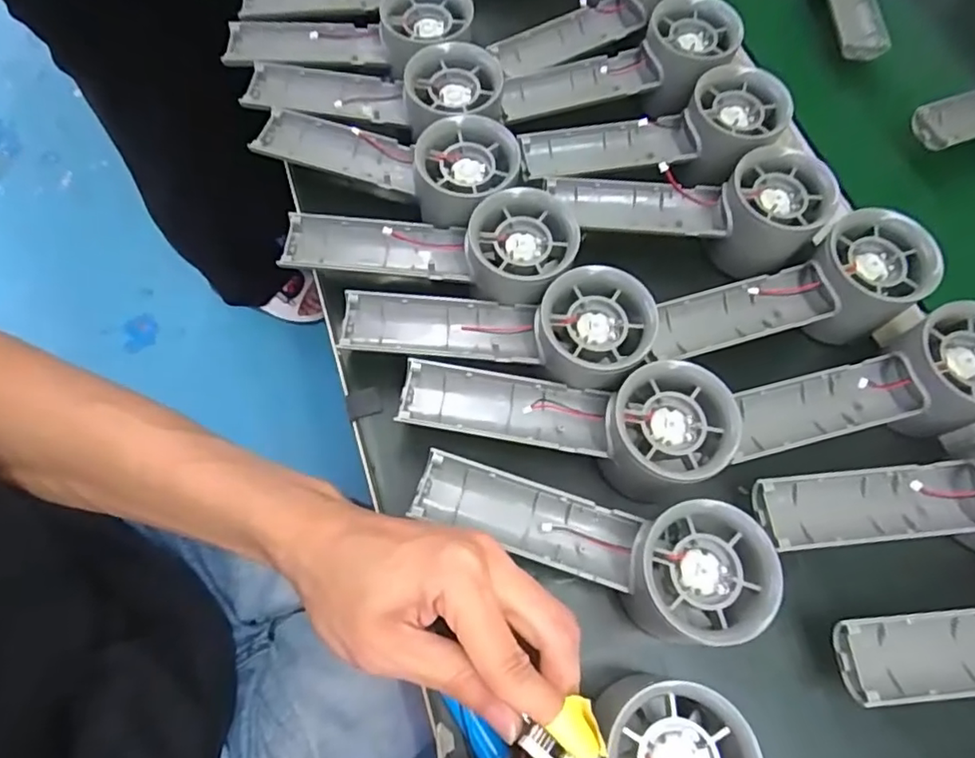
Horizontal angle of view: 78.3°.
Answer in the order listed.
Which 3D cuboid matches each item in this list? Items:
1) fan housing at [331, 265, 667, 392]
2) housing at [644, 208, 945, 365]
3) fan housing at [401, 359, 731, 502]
[{"bbox_3d":[0.002,-0.032,0.302,0.153,0.034,0.054,8,67,0],"label":"fan housing"},{"bbox_3d":[0.162,-0.043,0.335,0.151,0.047,0.053,-17,68,6],"label":"housing"},{"bbox_3d":[0.034,0.021,0.283,0.153,0.034,0.060,6,67,-1],"label":"fan housing"}]

